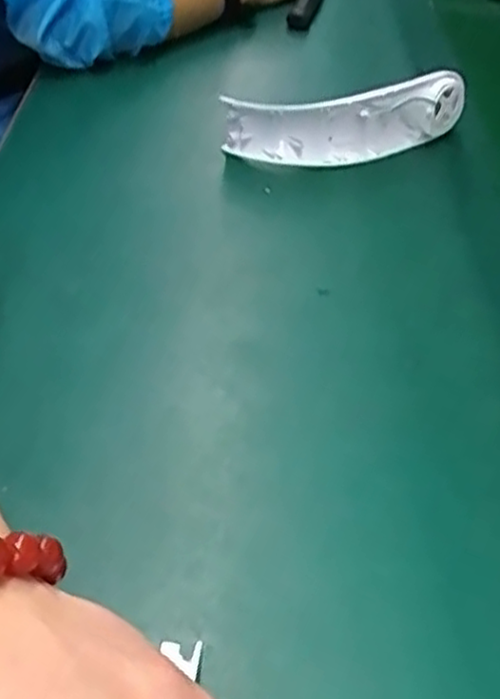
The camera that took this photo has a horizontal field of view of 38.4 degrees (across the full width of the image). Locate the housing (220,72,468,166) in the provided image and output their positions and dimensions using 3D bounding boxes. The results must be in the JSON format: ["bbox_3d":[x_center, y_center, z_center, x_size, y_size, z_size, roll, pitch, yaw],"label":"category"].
[{"bbox_3d":[0.074,-0.172,0.550,0.188,0.069,0.043,-6,45,-9],"label":"housing"}]

